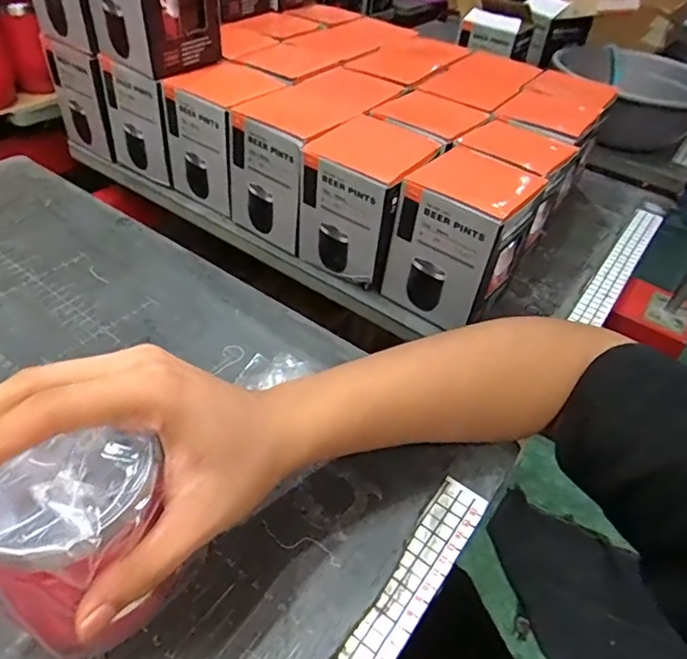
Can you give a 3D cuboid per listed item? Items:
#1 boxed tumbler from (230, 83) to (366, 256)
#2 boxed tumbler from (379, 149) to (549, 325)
[{"bbox_3d":[-0.049,-0.167,0.558,0.099,0.117,0.109,30,49,22],"label":"boxed tumbler"},{"bbox_3d":[0.104,-0.077,0.489,0.095,0.127,0.098,29,48,21],"label":"boxed tumbler"}]

